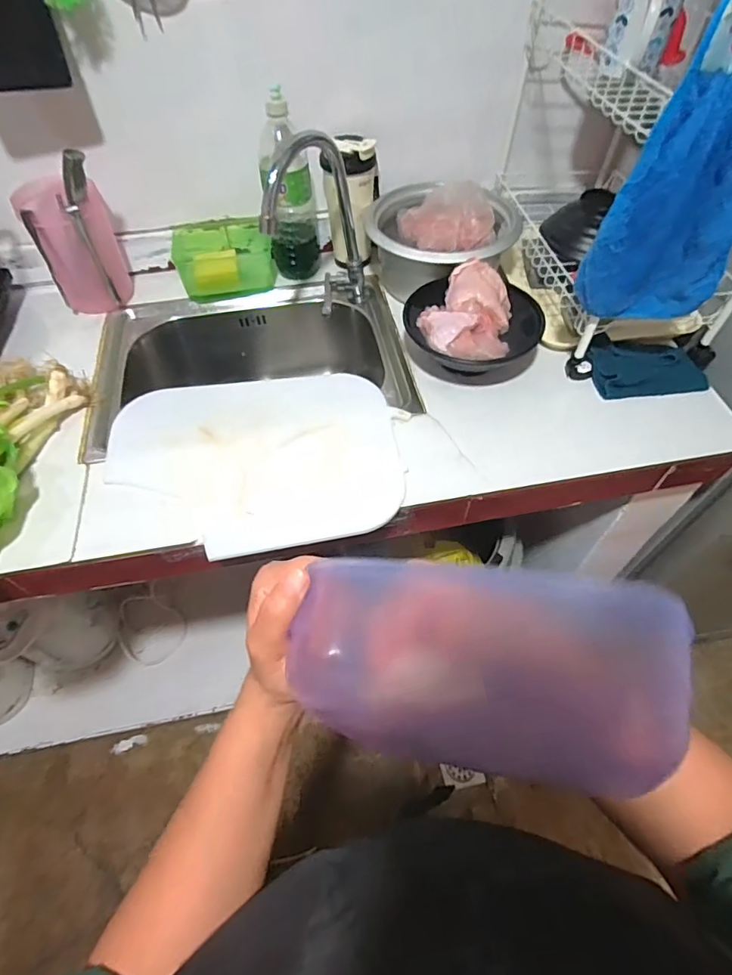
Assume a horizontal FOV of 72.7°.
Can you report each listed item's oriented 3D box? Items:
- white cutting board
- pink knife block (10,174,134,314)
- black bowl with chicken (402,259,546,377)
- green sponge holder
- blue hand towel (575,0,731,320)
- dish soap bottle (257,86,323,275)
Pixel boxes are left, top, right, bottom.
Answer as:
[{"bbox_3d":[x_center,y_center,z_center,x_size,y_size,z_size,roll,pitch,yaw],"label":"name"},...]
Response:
[{"bbox_3d":[-0.144,-0.039,0.655,0.364,0.018,0.265,-11,62,-6],"label":"white cutting board"},{"bbox_3d":[-0.452,-0.381,0.791,0.121,0.176,0.091,-25,59,-15],"label":"pink knife block"},{"bbox_3d":[0.150,-0.226,0.715,0.190,0.110,0.147,13,57,10],"label":"black bowl with chicken"},{"bbox_3d":[-0.242,-0.399,0.871,0.169,0.074,0.117,-15,56,-9],"label":"green sponge holder"},{"bbox_3d":[0.334,-0.315,0.503,0.150,0.318,0.033,7,56,6],"label":"blue hand towel"},{"bbox_3d":[-0.124,-0.480,0.806,0.082,0.248,0.103,-4,55,-2],"label":"dish soap bottle"}]

